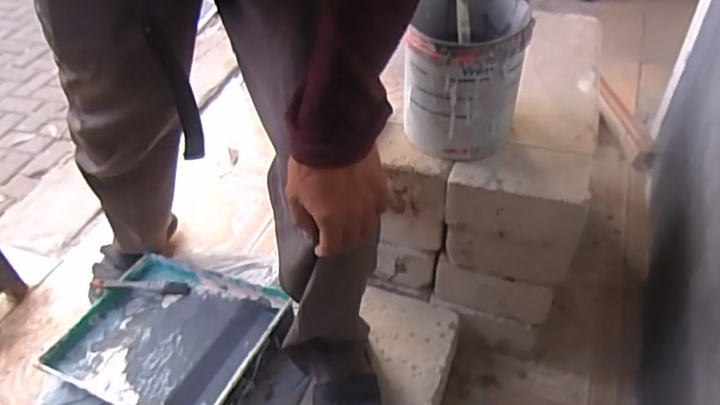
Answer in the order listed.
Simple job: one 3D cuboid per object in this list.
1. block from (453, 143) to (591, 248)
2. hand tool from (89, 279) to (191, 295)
[{"bbox_3d":[0.247,0.018,0.866,0.196,0.191,0.121,13,46,18],"label":"block"},{"bbox_3d":[-0.414,0.159,1.011,0.183,0.029,0.030,5,42,-8],"label":"hand tool"}]

